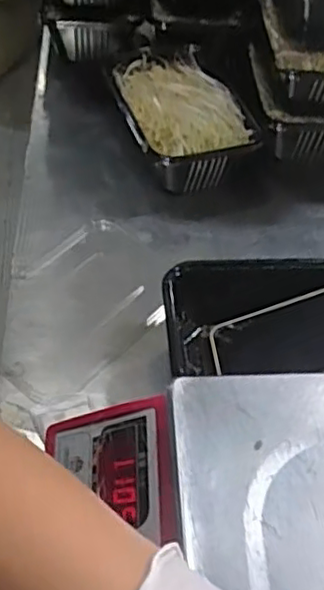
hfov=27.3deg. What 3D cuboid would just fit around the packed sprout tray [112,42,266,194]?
[{"bbox_3d":[0.020,-0.172,0.677,0.115,0.072,0.162,-14,55,-15],"label":"packed sprout tray"}]

